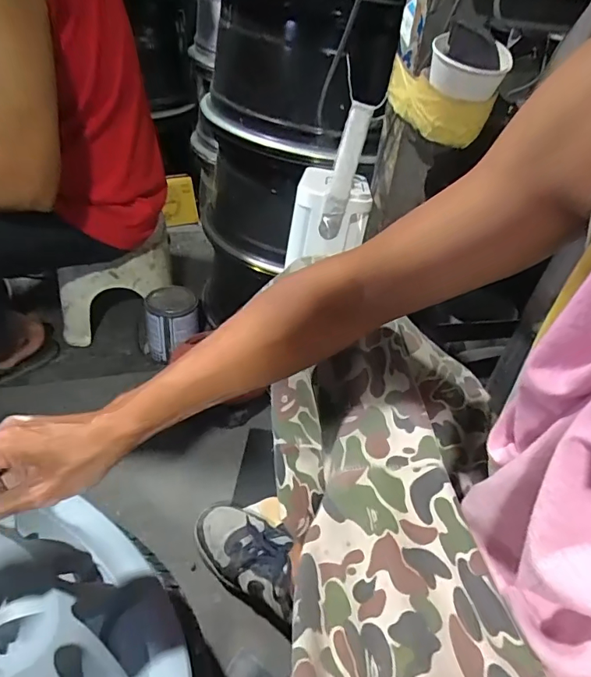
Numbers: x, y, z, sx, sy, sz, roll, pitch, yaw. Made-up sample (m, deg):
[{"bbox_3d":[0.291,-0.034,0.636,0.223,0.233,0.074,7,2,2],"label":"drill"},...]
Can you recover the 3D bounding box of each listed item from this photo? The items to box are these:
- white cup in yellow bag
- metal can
[{"bbox_3d":[0.166,-0.287,0.529,0.076,0.103,0.119,-3,41,-13],"label":"white cup in yellow bag"},{"bbox_3d":[-0.259,-0.030,0.999,0.102,0.134,0.111,-4,41,-13],"label":"metal can"}]

